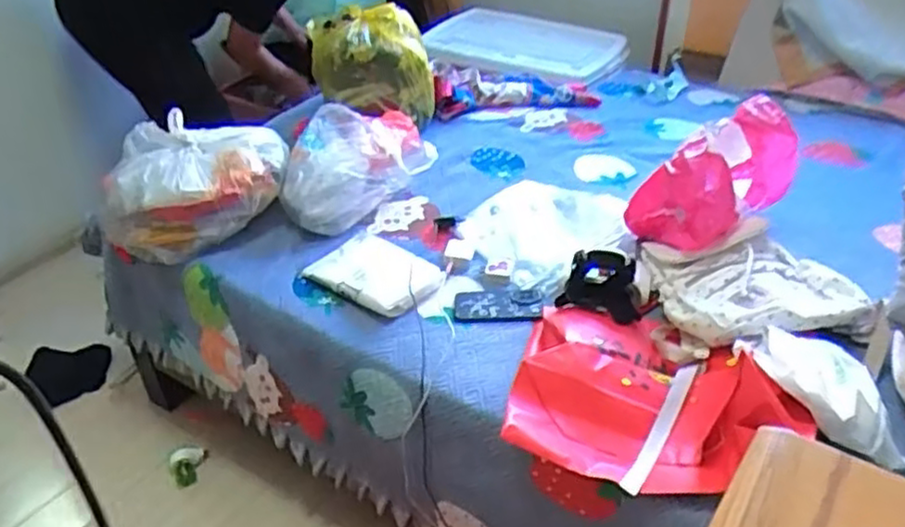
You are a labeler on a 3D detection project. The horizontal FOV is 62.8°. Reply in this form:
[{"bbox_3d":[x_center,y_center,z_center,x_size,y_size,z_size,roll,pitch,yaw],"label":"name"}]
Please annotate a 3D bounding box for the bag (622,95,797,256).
[{"bbox_3d":[0.511,-0.173,1.464,0.309,0.257,0.207,-27,42,-31],"label":"bag"}]

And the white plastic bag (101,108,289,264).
[{"bbox_3d":[-0.537,-0.160,1.535,0.381,0.231,0.245,-8,35,-8],"label":"white plastic bag"}]

